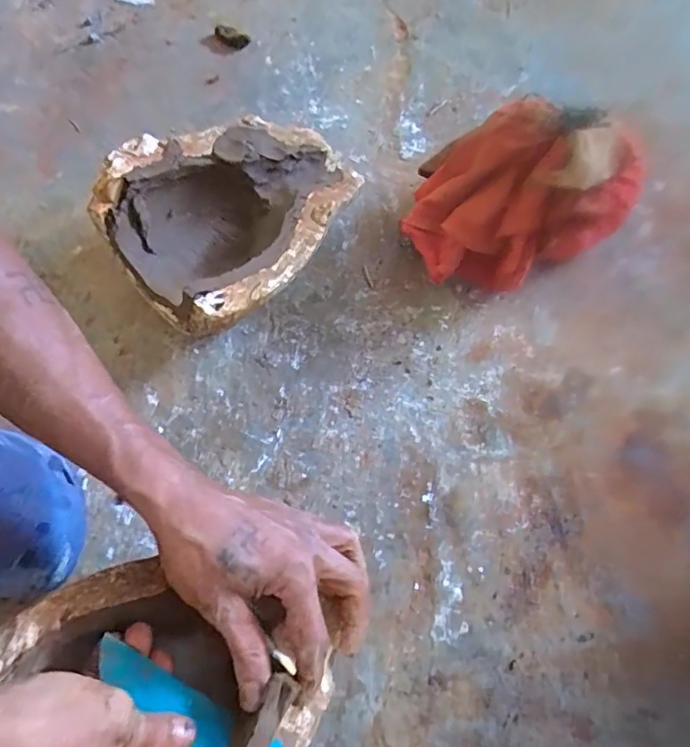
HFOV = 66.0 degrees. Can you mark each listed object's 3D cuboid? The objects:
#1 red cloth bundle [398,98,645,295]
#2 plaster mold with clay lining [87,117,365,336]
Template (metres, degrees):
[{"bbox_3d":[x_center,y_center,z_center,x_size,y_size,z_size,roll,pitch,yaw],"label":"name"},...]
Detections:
[{"bbox_3d":[0.168,-0.161,0.496,0.200,0.130,0.133,17,68,5],"label":"red cloth bundle"},{"bbox_3d":[-0.091,-0.141,0.503,0.228,0.095,0.196,-36,73,-15],"label":"plaster mold with clay lining"}]

